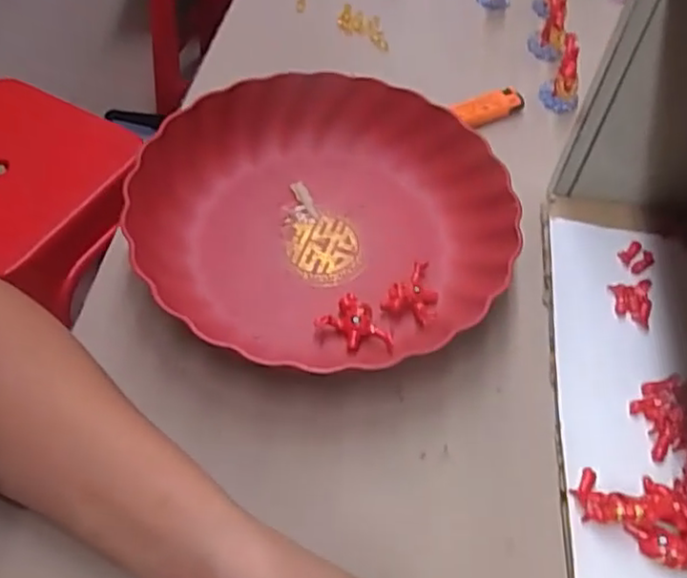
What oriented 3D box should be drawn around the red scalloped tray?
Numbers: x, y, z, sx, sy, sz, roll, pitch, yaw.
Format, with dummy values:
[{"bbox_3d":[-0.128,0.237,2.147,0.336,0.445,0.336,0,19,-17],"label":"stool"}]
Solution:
[{"bbox_3d":[-0.017,-0.051,0.451,0.246,0.048,0.231,-10,55,-11],"label":"red scalloped tray"}]

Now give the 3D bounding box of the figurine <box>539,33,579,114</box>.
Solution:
[{"bbox_3d":[0.185,-0.180,0.553,0.030,0.047,0.040,17,54,9],"label":"figurine"}]

